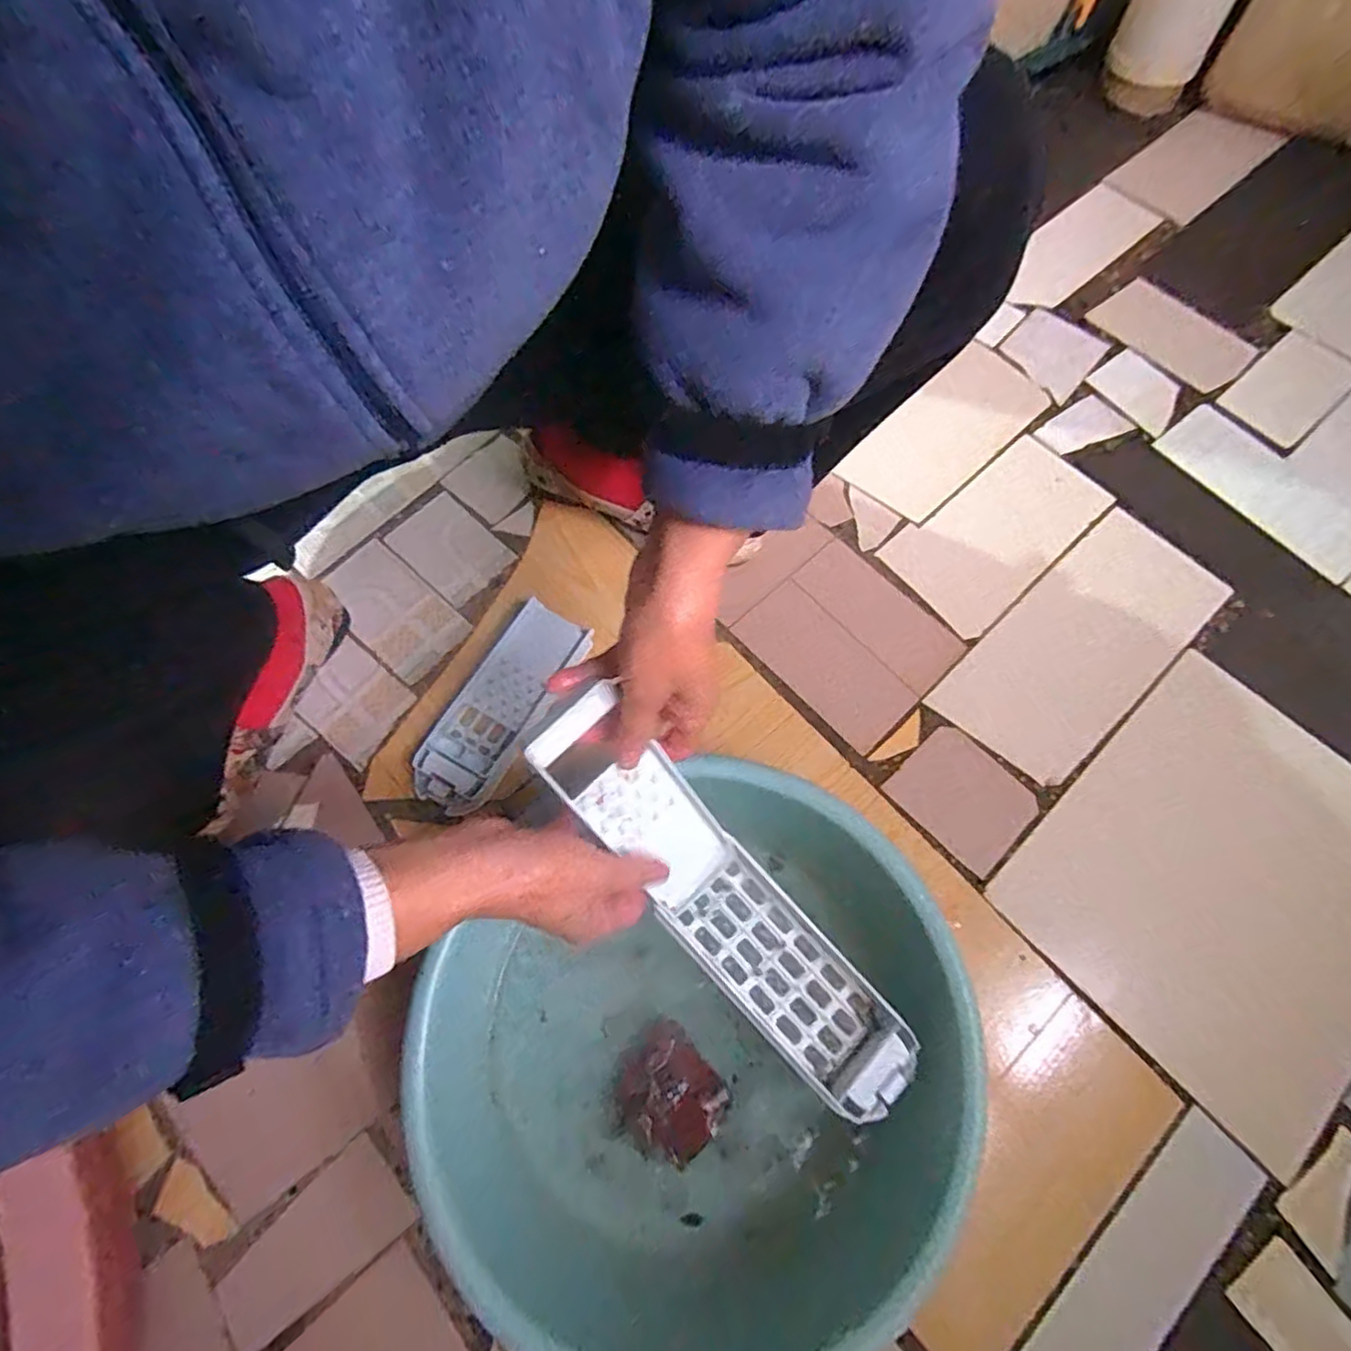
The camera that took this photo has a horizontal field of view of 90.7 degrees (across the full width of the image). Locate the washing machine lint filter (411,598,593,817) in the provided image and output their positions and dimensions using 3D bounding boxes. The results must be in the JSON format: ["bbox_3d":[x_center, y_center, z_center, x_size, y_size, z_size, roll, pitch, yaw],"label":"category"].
[{"bbox_3d":[-0.150,0.027,0.574,0.070,0.017,0.188,27,70,12],"label":"washing machine lint filter"}]

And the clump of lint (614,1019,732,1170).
[{"bbox_3d":[-0.006,0.286,0.451,0.066,0.022,0.076,-39,71,-15],"label":"clump of lint"}]

